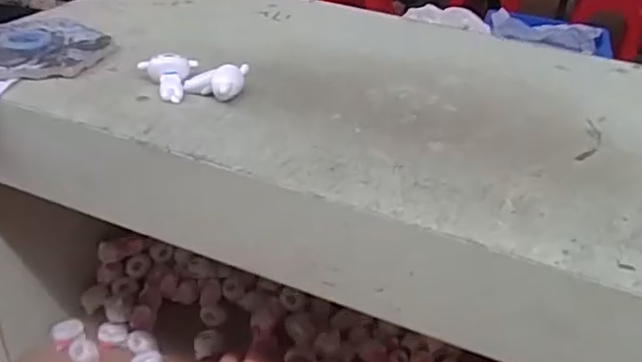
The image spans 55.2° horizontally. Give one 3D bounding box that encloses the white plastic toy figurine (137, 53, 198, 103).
[{"bbox_3d":[-0.091,-0.061,0.359,0.032,0.016,0.029,1,33,-7],"label":"white plastic toy figurine"}]

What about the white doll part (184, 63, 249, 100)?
[{"bbox_3d":[-0.060,-0.057,0.354,0.035,0.016,0.027,0,33,-8],"label":"white doll part"}]

